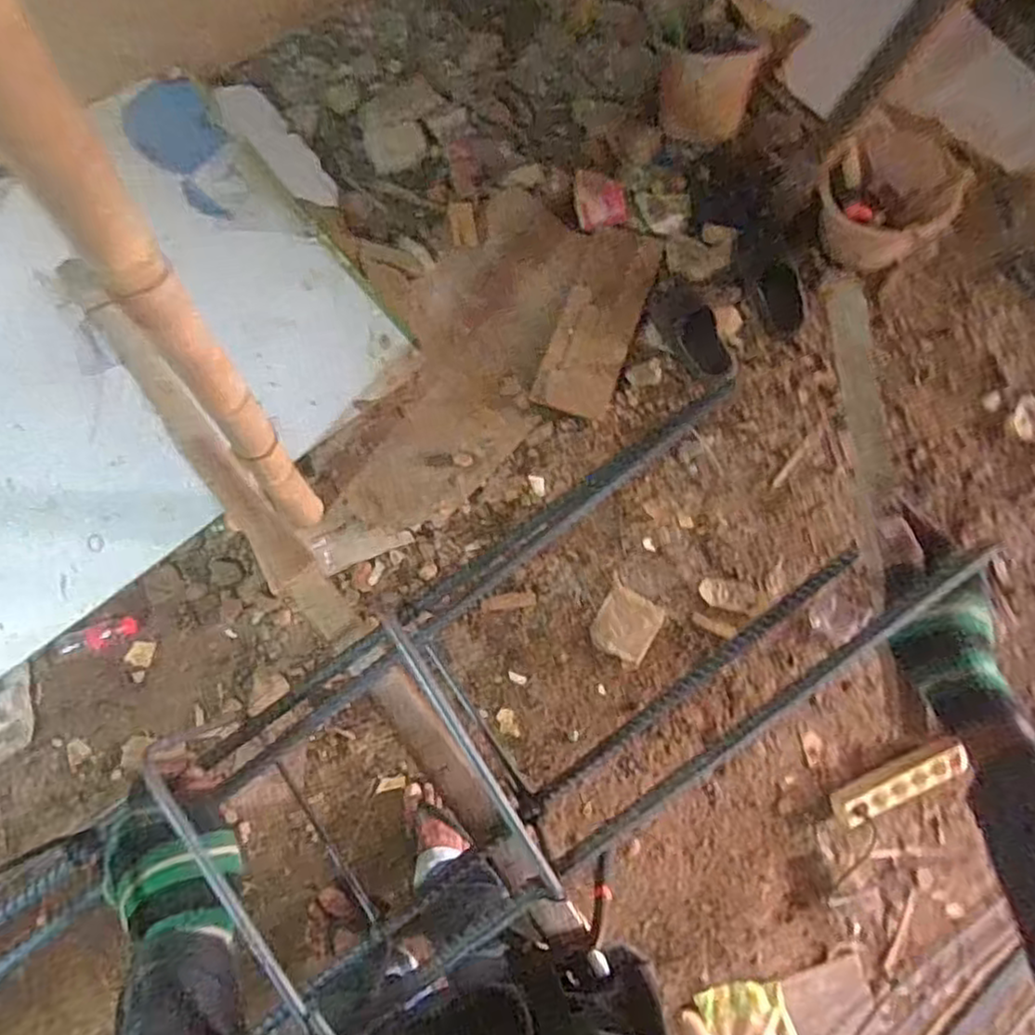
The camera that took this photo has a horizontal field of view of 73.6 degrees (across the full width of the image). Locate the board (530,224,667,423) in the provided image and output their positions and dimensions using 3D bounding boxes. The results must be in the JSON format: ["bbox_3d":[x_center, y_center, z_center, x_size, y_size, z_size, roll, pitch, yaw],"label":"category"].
[{"bbox_3d":[0.181,-0.456,1.541,0.175,0.025,0.480,19,75,-2],"label":"board"}]

